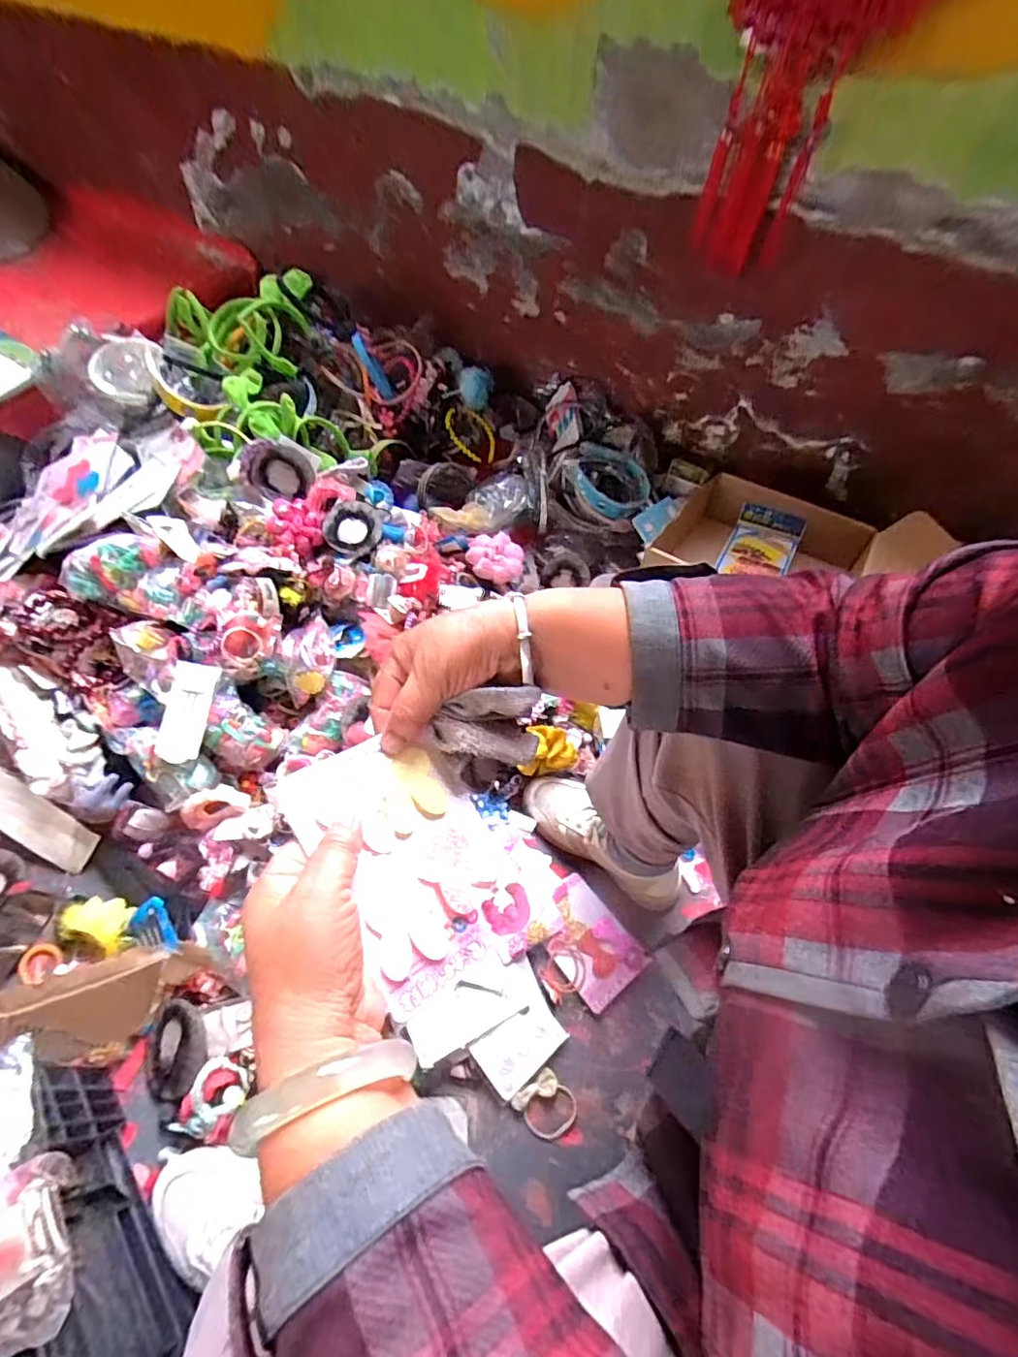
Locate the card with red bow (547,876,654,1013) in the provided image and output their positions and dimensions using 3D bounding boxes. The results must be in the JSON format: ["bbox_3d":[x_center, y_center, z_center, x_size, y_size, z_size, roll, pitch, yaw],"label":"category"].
[{"bbox_3d":[0.100,0.331,0.711,0.092,0.010,0.134,-34,65,-25],"label":"card with red bow"}]

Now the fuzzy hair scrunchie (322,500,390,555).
[{"bbox_3d":[-0.253,-0.244,0.913,0.090,0.017,0.104,1,70,-14],"label":"fuzzy hair scrunchie"}]

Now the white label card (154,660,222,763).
[{"bbox_3d":[-0.426,0.044,0.741,0.054,0.009,0.132,11,70,-12],"label":"white label card"}]

